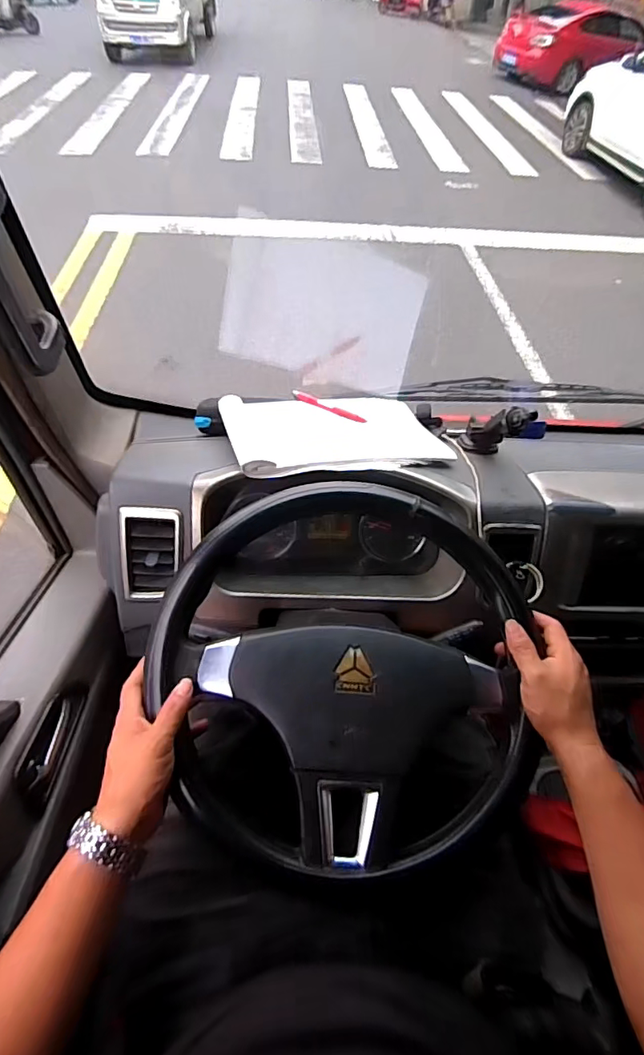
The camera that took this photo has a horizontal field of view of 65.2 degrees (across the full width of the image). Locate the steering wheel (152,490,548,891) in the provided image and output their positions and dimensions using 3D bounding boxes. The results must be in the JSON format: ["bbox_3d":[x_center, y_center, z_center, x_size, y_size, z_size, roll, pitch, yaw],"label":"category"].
[{"bbox_3d":[0.021,0.145,0.552,0.392,0.100,0.392,2,70,-5],"label":"steering wheel"}]

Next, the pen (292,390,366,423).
[{"bbox_3d":[0.011,-0.194,0.805,0.127,0.013,0.016,22,49,17],"label":"pen"}]

